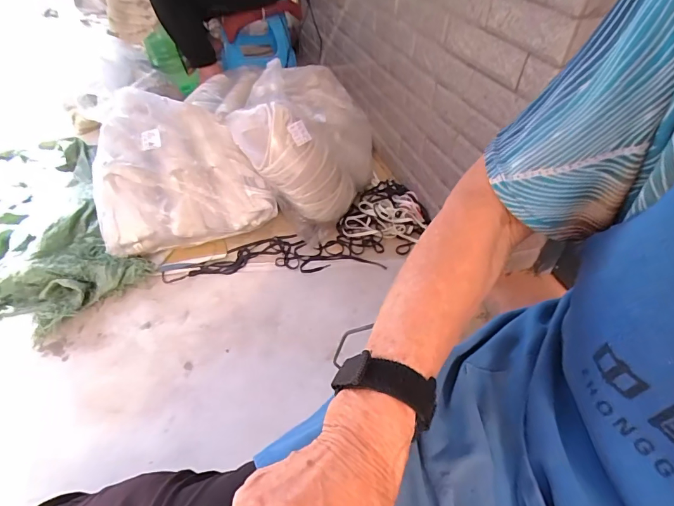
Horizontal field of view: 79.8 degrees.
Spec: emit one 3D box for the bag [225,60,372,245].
[{"bbox_3d":[-0.084,-0.276,1.057,0.315,0.284,0.349,-31,53,-31],"label":"bag"}]

